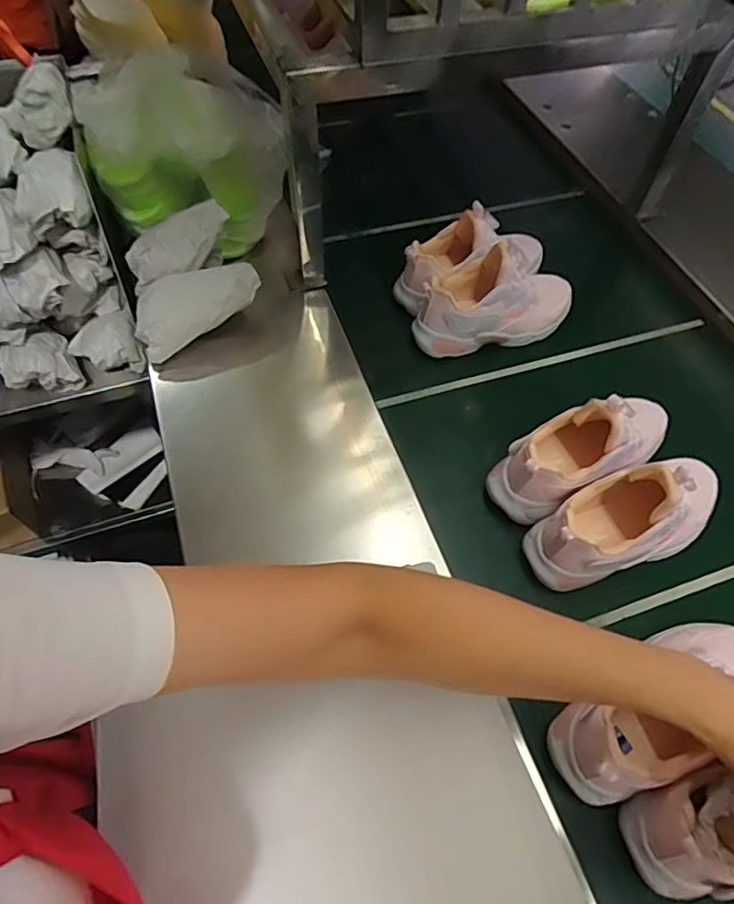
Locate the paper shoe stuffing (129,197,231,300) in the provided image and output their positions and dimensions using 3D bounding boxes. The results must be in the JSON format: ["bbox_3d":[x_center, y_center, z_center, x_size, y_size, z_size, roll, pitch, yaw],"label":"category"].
[{"bbox_3d":[-0.234,-0.252,0.672,0.144,0.040,0.075,-28,60,13],"label":"paper shoe stuffing"}]

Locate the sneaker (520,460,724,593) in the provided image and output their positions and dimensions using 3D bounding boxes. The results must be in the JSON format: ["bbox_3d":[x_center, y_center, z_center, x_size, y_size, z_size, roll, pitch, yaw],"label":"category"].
[{"bbox_3d":[0.268,0.059,0.531,0.218,0.126,0.081,-15,61,-12],"label":"sneaker"}]

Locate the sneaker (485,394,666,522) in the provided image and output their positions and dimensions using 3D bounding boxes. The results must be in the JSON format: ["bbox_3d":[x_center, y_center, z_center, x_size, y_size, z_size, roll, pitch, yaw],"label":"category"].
[{"bbox_3d":[0.238,-0.013,0.576,0.225,0.121,0.080,-27,64,-18],"label":"sneaker"}]

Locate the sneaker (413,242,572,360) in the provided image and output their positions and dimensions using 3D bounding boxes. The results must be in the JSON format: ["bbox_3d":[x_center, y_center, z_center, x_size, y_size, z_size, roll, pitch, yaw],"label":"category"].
[{"bbox_3d":[0.169,-0.199,0.693,0.218,0.119,0.084,-14,60,-11],"label":"sneaker"}]

